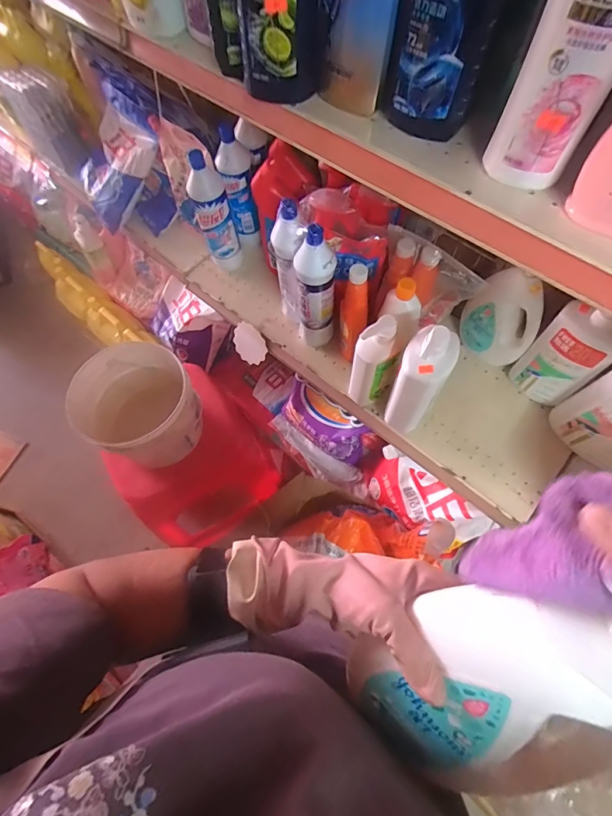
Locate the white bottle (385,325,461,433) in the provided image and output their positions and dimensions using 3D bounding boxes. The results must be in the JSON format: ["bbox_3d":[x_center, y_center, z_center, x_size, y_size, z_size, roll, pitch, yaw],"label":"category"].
[{"bbox_3d":[0.183,-0.042,0.645,0.071,0.229,0.076,28,68,13],"label":"white bottle"}]

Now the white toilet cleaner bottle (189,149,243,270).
[{"bbox_3d":[-0.188,-0.393,0.797,0.070,0.252,0.053,-19,66,-8],"label":"white toilet cleaner bottle"}]

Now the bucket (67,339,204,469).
[{"bbox_3d":[-0.327,-0.001,0.805,0.206,0.187,0.216,0,64,0],"label":"bucket"}]

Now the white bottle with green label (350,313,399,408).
[{"bbox_3d":[0.117,-0.072,0.689,0.061,0.208,0.051,-25,67,-11],"label":"white bottle with green label"}]

